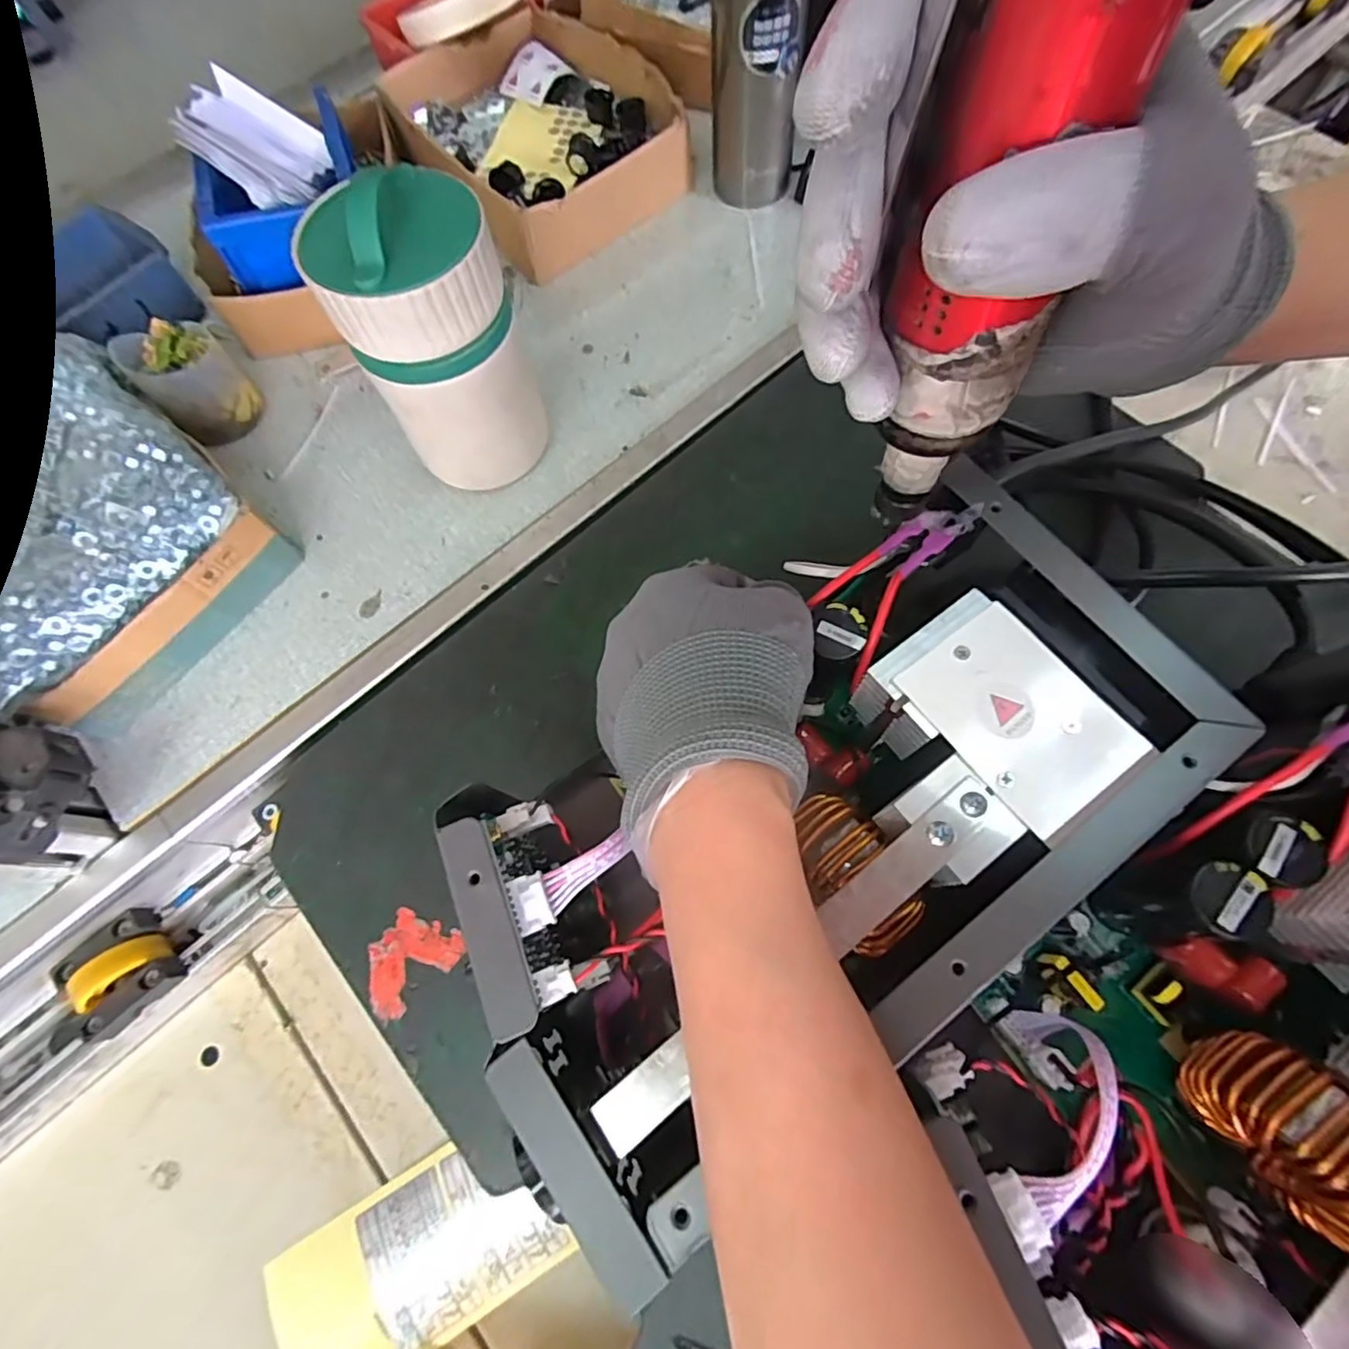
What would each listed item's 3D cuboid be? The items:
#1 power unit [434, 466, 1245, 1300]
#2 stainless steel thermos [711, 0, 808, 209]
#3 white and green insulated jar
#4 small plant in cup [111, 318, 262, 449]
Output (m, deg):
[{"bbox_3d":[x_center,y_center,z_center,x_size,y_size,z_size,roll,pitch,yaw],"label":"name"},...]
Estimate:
[{"bbox_3d":[0.053,0.052,0.227,0.248,0.086,0.132,-34,72,-5],"label":"power unit"},{"bbox_3d":[0.058,-0.439,0.424,0.067,0.211,0.057,6,71,5],"label":"stainless steel thermos"},{"bbox_3d":[-0.133,-0.188,0.368,0.087,0.165,0.078,-24,71,-6],"label":"white and green insulated jar"},{"bbox_3d":[-0.337,-0.206,0.436,0.059,0.060,0.056,-1,70,2],"label":"small plant in cup"}]

